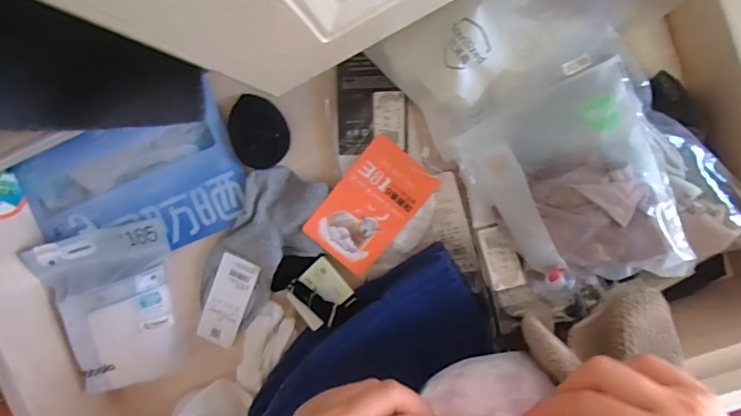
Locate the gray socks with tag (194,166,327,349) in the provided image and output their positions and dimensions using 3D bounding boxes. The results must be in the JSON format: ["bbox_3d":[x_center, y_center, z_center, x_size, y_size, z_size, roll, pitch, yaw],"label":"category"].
[{"bbox_3d":[-0.122,0.059,0.494,0.096,0.023,0.209,28,98,2],"label":"gray socks with tag"}]

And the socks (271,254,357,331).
[{"bbox_3d":[-0.061,0.086,0.480,0.084,0.020,0.063,43,99,0],"label":"socks"}]

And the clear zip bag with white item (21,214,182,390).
[{"bbox_3d":[-0.277,0.103,0.489,0.127,0.025,0.176,-7,89,-9],"label":"clear zip bag with white item"}]

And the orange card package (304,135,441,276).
[{"bbox_3d":[0.001,-0.001,0.469,0.080,0.007,0.127,40,98,1],"label":"orange card package"}]

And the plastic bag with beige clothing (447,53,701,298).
[{"bbox_3d":[0.159,-0.013,0.391,0.153,0.030,0.169,-18,91,32],"label":"plastic bag with beige clothing"}]

